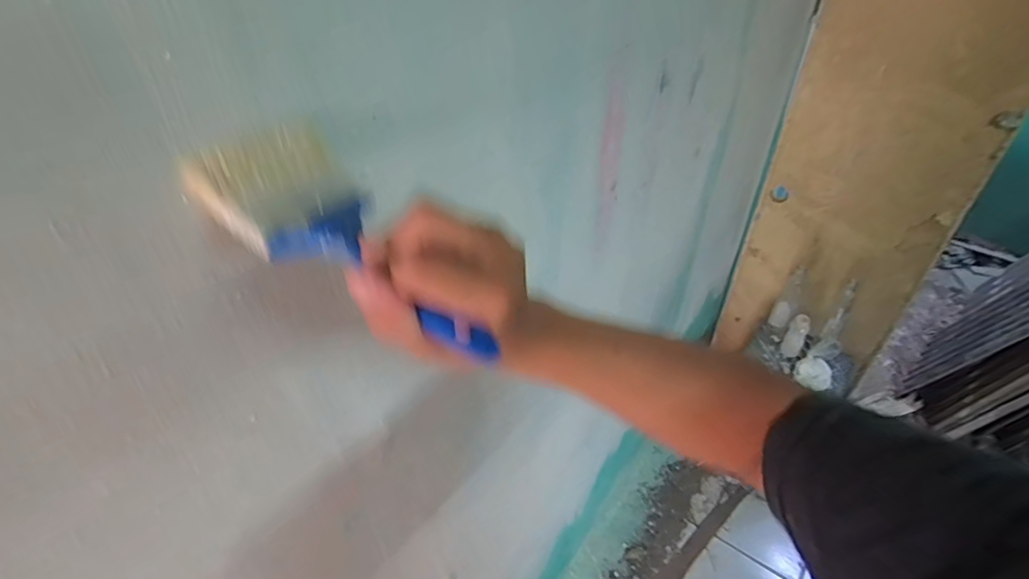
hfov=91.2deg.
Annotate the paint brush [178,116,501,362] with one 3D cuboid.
[{"bbox_3d":[-0.086,-0.021,0.276,0.183,0.031,0.079,40,53,14],"label":"paint brush"}]

